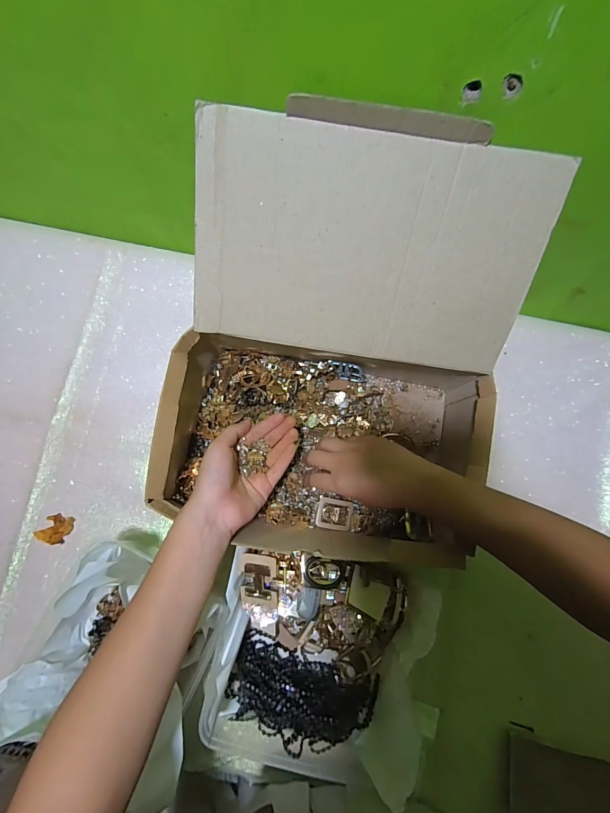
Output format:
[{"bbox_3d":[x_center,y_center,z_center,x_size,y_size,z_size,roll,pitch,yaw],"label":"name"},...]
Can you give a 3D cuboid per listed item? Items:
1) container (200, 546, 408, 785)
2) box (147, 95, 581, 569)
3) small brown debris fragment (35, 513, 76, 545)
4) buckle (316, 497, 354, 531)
[{"bbox_3d":[0.006,0.264,0.381,0.182,0.076,0.208,10,80,0],"label":"container"},{"bbox_3d":[0.033,-0.041,0.358,0.328,0.231,0.337,9,80,0],"label":"box"},{"bbox_3d":[-0.303,0.149,0.430,0.033,0.004,0.035,24,66,-4],"label":"small brown debris fragment"},{"bbox_3d":[0.036,0.131,0.428,0.044,0.007,0.035,10,80,0],"label":"buckle"}]

